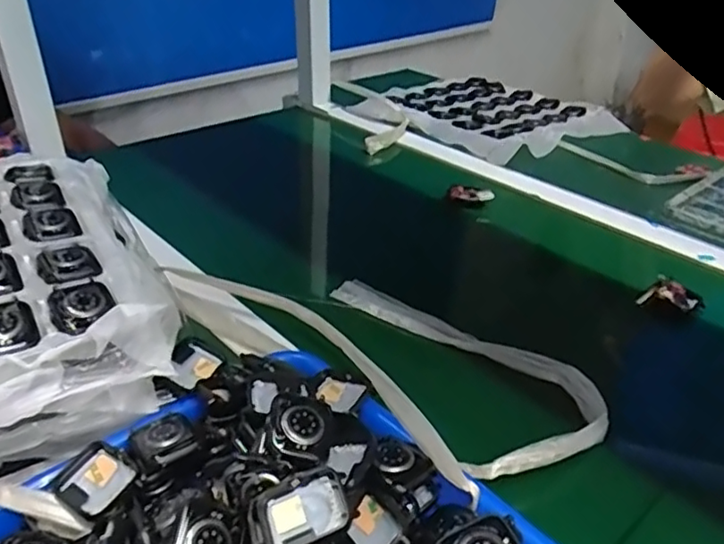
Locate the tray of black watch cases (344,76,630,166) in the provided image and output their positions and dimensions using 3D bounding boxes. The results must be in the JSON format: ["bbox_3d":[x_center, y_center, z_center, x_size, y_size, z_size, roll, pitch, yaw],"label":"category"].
[{"bbox_3d":[0.213,-0.261,1.035,0.340,0.046,0.342,-21,38,-30],"label":"tray of black watch cases"}]

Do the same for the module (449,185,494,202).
[{"bbox_3d":[0.130,-0.093,0.732,0.051,0.012,0.016,8,33,11],"label":"module"}]

